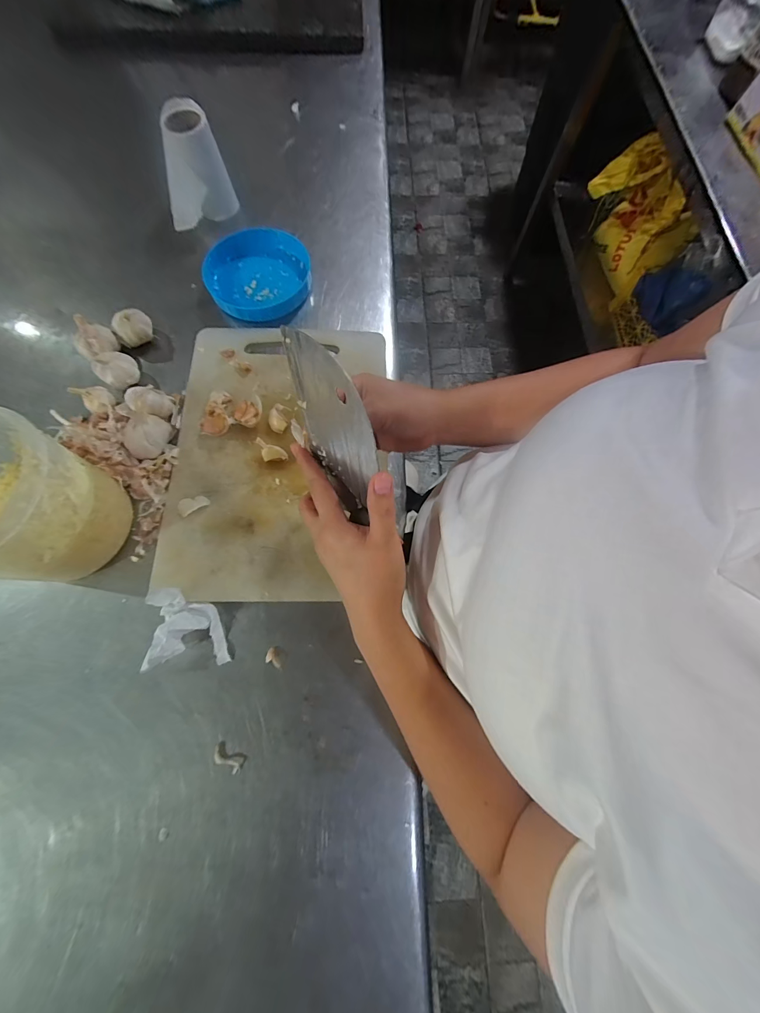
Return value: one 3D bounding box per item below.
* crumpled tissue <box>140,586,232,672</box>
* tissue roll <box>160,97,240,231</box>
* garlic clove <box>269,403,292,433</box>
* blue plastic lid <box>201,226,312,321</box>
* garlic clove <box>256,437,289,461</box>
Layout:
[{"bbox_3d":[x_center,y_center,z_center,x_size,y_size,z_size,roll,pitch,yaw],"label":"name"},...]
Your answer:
[{"bbox_3d":[-0.190,0.117,0.344,0.065,0.034,0.077,-8,73,-4],"label":"crumpled tissue"},{"bbox_3d":[-0.264,-0.463,0.499,0.096,0.128,0.076,-22,74,-8],"label":"tissue roll"},{"bbox_3d":[-0.119,-0.106,0.413,0.025,0.014,0.034,11,72,2],"label":"garlic clove"},{"bbox_3d":[-0.167,-0.321,0.488,0.137,0.028,0.145,-4,72,-3],"label":"blue plastic lid"},{"bbox_3d":[-0.125,-0.061,0.399,0.041,0.012,0.020,24,73,6],"label":"garlic clove"}]

